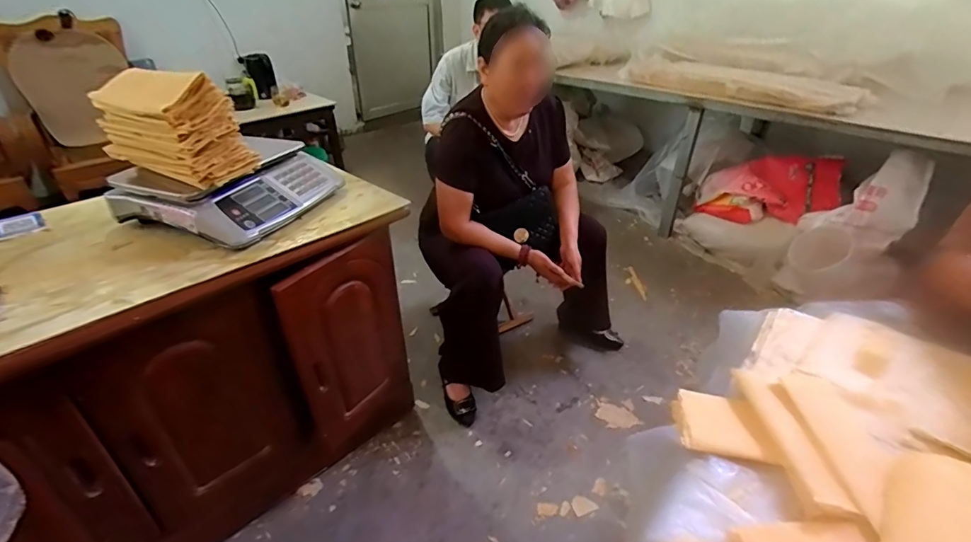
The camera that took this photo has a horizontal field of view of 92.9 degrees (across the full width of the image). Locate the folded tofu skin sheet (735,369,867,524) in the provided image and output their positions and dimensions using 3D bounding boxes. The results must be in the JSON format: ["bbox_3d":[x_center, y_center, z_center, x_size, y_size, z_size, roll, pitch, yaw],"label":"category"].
[{"bbox_3d":[0.478,0.260,0.730,0.069,0.024,0.254,-1,33,-1],"label":"folded tofu skin sheet"}]

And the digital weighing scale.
[{"bbox_3d":[-0.584,-0.205,1.047,0.391,0.098,0.345,12,35,17],"label":"digital weighing scale"}]

